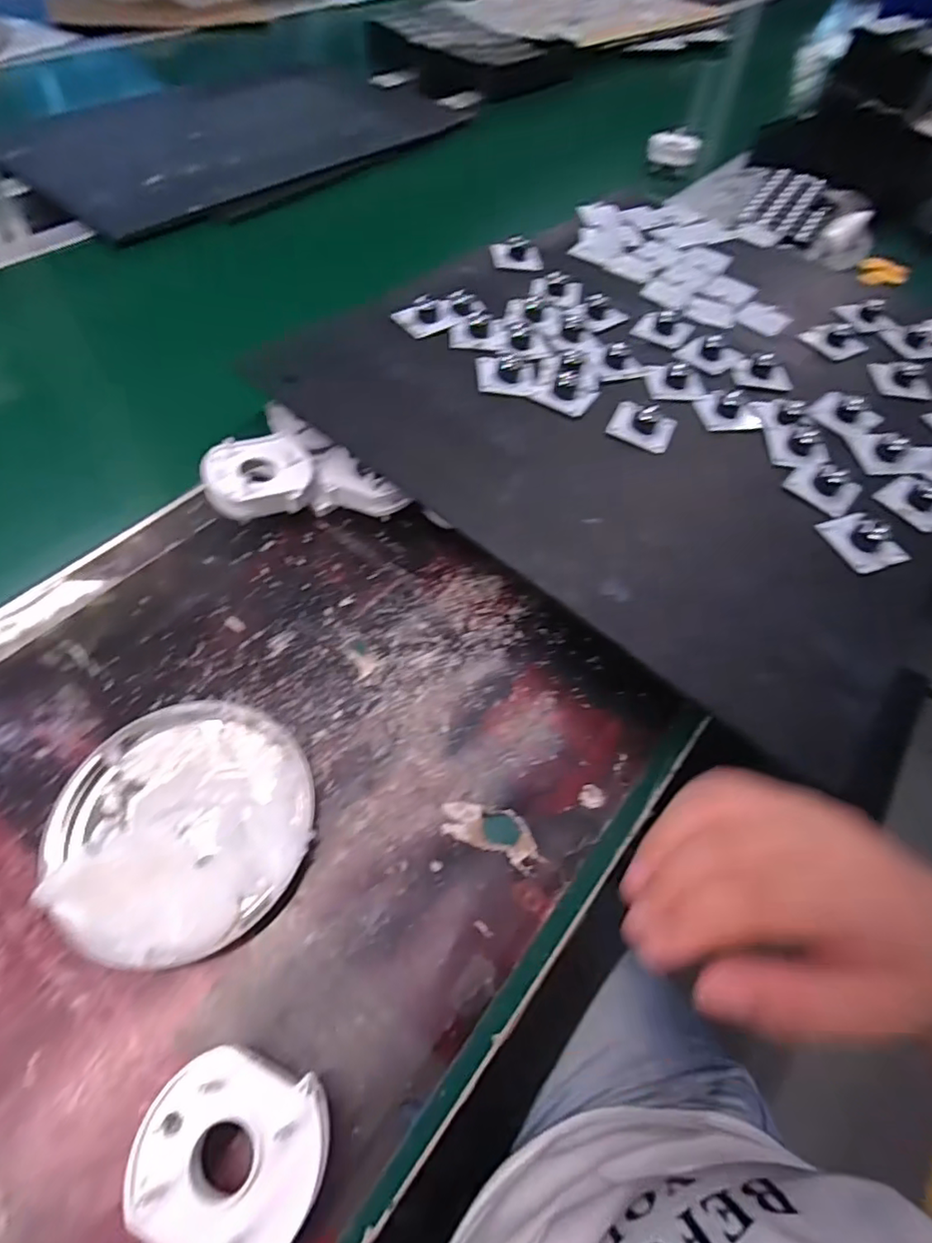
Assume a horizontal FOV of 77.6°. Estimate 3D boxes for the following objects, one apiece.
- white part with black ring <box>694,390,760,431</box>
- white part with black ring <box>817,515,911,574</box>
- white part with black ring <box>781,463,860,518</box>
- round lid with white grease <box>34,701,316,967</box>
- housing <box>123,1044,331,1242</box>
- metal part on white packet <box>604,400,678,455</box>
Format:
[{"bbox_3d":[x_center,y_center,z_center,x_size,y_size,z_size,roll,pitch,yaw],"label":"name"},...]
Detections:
[{"bbox_3d":[0.207,-0.170,0.453,0.044,0.019,0.042,1,57,-4],"label":"white part with black ring"},{"bbox_3d":[0.268,-0.057,0.387,0.040,0.019,0.046,-13,59,-13],"label":"white part with black ring"},{"bbox_3d":[0.260,-0.102,0.416,0.044,0.018,0.042,36,61,18],"label":"white part with black ring"},{"bbox_3d":[-0.148,0.101,0.302,0.129,0.022,0.124,2,57,-3],"label":"round lid with white grease"},{"bbox_3d":[-0.093,0.212,0.232,0.071,0.032,0.061,17,57,6],"label":"housing"},{"bbox_3d":[0.133,-0.152,0.431,0.046,0.018,0.043,27,59,12],"label":"metal part on white packet"}]

